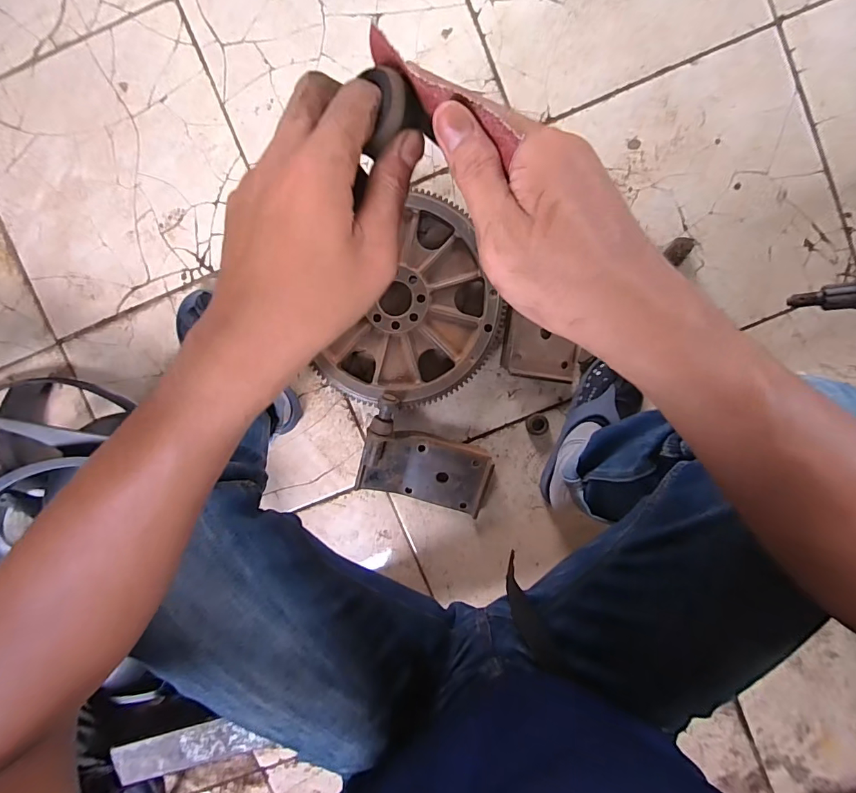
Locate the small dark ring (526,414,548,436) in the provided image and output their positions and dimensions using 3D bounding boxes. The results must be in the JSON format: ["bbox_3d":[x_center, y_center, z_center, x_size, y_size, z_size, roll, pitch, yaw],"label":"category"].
[{"bbox_3d":[0.175,0.045,0.696,0.035,0.018,0.031,8,97,1],"label":"small dark ring"}]

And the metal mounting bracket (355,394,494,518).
[{"bbox_3d":[0.002,0.097,0.681,0.202,0.060,0.159,15,97,0],"label":"metal mounting bracket"}]

